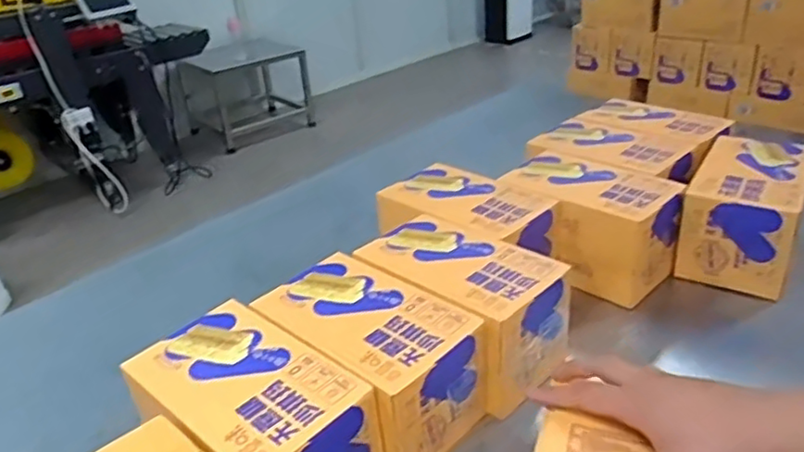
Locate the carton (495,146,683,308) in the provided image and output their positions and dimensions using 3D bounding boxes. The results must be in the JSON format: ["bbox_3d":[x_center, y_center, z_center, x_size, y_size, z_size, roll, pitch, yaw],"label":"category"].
[{"bbox_3d":[0.271,-0.006,0.918,0.234,0.129,0.135,23,39,39],"label":"carton"}]

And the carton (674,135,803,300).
[{"bbox_3d":[0.492,-0.025,0.905,0.132,0.133,0.210,15,35,31],"label":"carton"}]

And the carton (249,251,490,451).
[{"bbox_3d":[-0.036,0.141,0.685,0.221,0.120,0.134,22,39,39],"label":"carton"}]

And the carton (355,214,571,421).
[{"bbox_3d":[0.076,0.084,0.757,0.146,0.110,0.230,-27,36,-34],"label":"carton"}]

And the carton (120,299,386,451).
[{"bbox_3d":[-0.143,0.192,0.612,0.220,0.120,0.137,21,38,38],"label":"carton"}]

